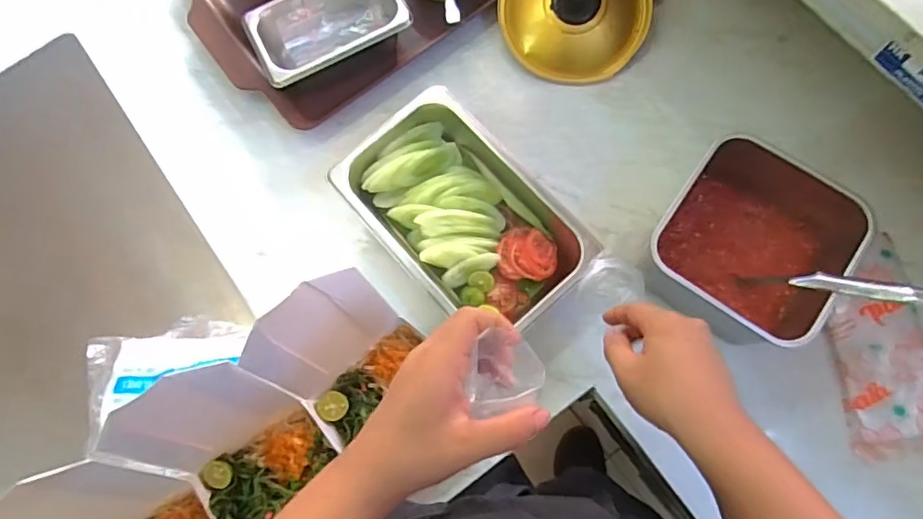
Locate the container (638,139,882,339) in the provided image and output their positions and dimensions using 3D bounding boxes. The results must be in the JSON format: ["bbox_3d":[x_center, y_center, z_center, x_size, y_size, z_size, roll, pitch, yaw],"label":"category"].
[{"bbox_3d":[0.272,-0.010,0.561,0.156,0.118,0.166,39,78,12],"label":"container"}]

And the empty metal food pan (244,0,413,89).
[{"bbox_3d":[-0.153,-0.268,0.681,0.173,0.071,0.105,-25,74,-6],"label":"empty metal food pan"}]

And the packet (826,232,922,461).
[{"bbox_3d":[0.420,0.079,0.575,0.094,0.036,0.219,-7,73,-1],"label":"packet"}]

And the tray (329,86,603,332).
[{"bbox_3d":[0.001,-0.043,0.612,0.160,0.059,0.261,-43,77,-11],"label":"tray"}]

